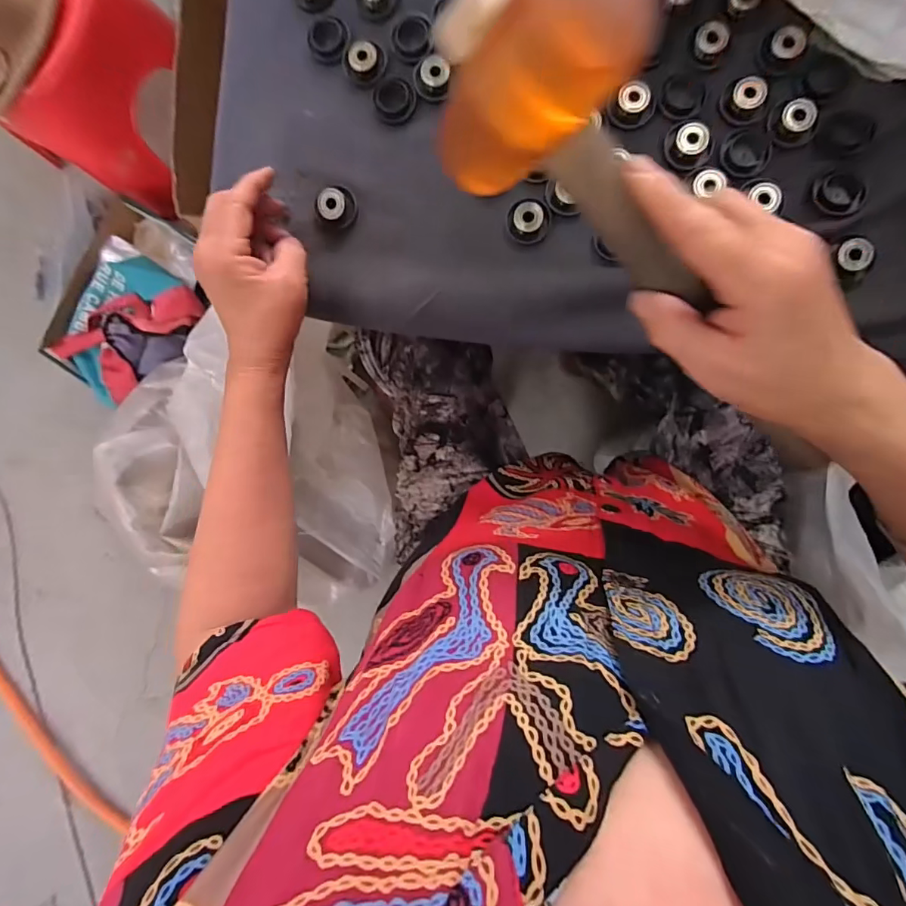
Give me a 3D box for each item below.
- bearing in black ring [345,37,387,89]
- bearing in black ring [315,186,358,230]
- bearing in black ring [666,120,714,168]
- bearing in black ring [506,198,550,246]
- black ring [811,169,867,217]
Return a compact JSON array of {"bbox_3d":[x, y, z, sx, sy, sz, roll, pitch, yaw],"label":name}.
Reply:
[{"bbox_3d":[-0.067,-0.296,0.368,0.033,0.010,0.030,0,93,5],"label":"bearing in black ring"},{"bbox_3d":[-0.089,-0.188,0.373,0.032,0.011,0.029,-32,90,6],"label":"bearing in black ring"},{"bbox_3d":[0.169,-0.221,0.346,0.033,0.011,0.028,28,95,3],"label":"bearing in black ring"},{"bbox_3d":[0.055,-0.171,0.361,0.032,0.012,0.028,32,96,3],"label":"bearing in black ring"},{"bbox_3d":[0.267,-0.180,0.336,0.030,0.008,0.032,0,93,5],"label":"black ring"}]

